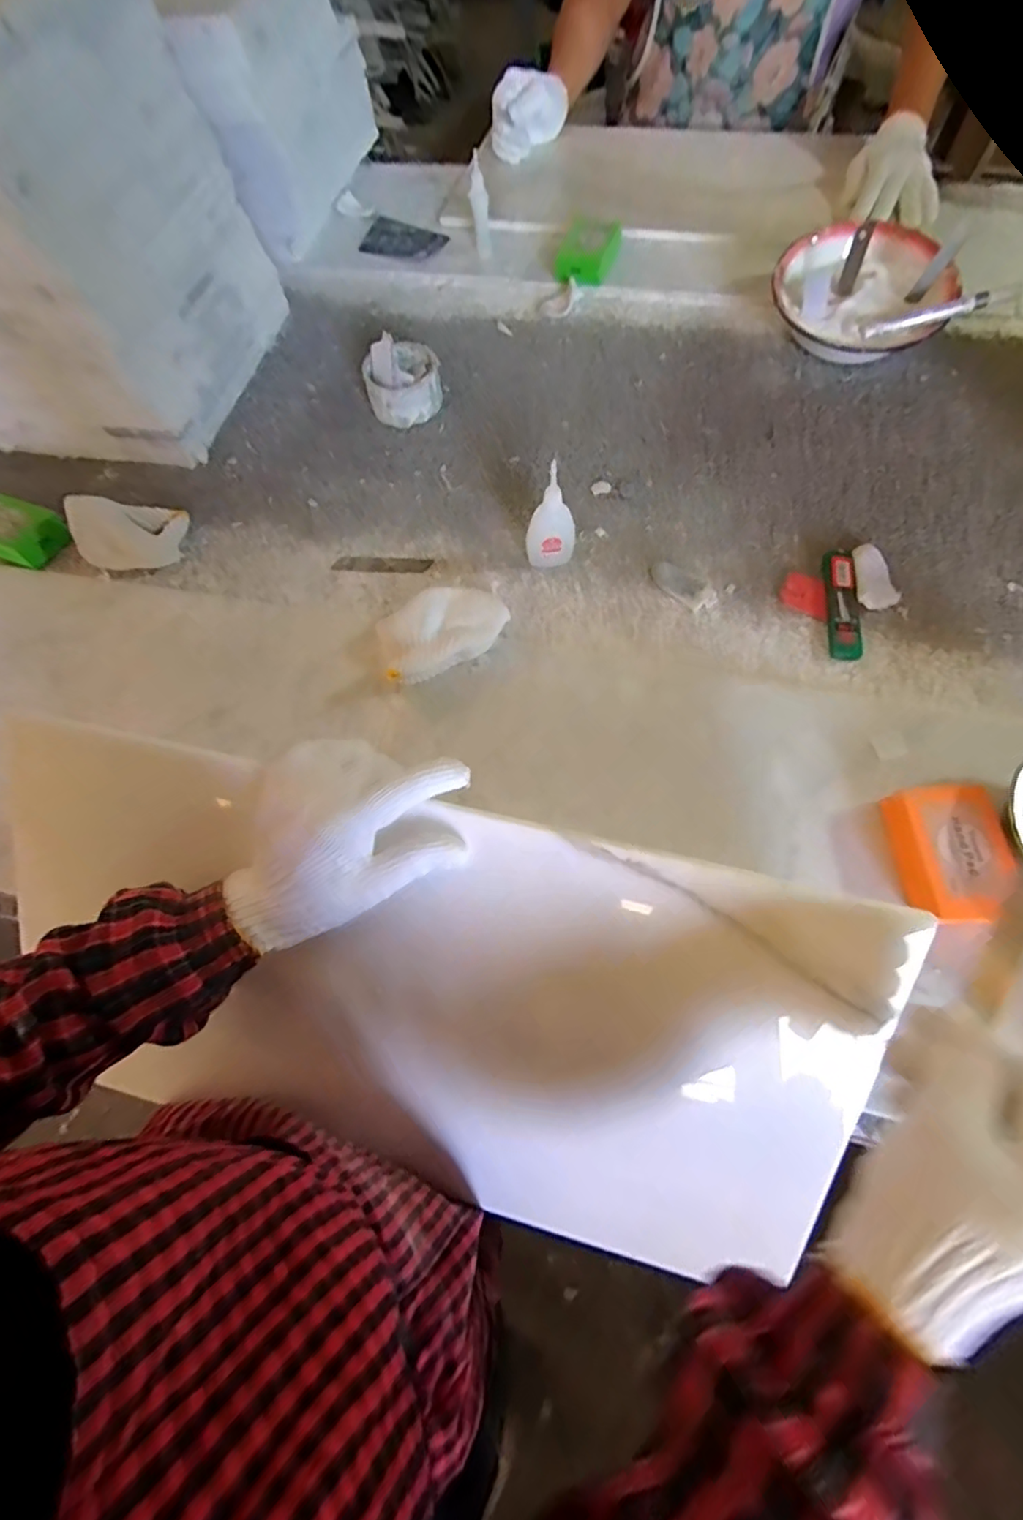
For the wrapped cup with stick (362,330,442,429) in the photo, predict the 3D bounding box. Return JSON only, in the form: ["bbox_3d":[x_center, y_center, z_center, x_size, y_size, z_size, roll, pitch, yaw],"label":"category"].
[{"bbox_3d":[-0.121,-0.424,0.628,0.082,0.054,0.067,-14,65,-3],"label":"wrapped cup with stick"}]

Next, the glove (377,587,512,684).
[{"bbox_3d":[-0.060,-0.112,0.499,0.112,0.035,0.068,-24,66,-7],"label":"glove"}]

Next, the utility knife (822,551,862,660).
[{"bbox_3d":[0.299,-0.143,0.510,0.025,0.013,0.119,9,66,7],"label":"utility knife"}]

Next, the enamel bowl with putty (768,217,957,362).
[{"bbox_3d":[0.393,-0.531,0.637,0.189,0.087,0.174,9,66,7],"label":"enamel bowl with putty"}]

